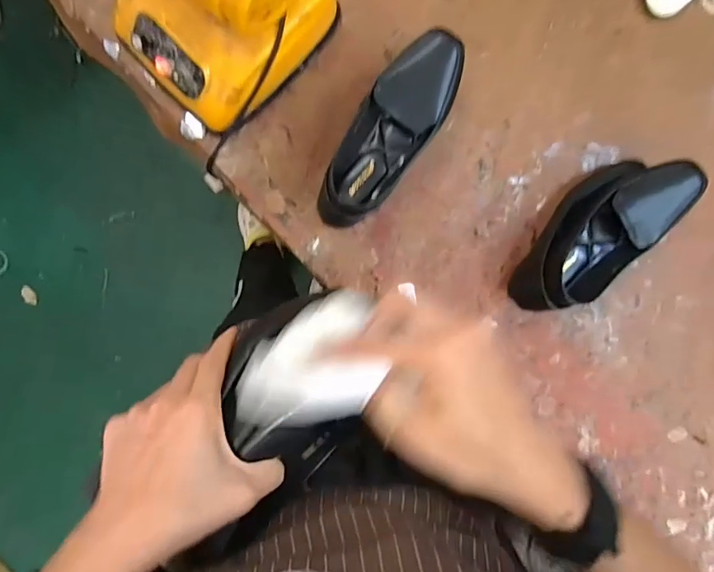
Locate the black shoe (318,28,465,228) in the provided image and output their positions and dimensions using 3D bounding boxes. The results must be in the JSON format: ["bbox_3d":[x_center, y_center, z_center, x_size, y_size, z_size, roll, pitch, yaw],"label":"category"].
[{"bbox_3d":[0.036,-0.178,0.564,0.090,0.066,0.245,32,94,-6],"label":"black shoe"}]

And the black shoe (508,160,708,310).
[{"bbox_3d":[0.295,-0.068,0.585,0.235,0.077,0.096,-43,97,2],"label":"black shoe"}]

